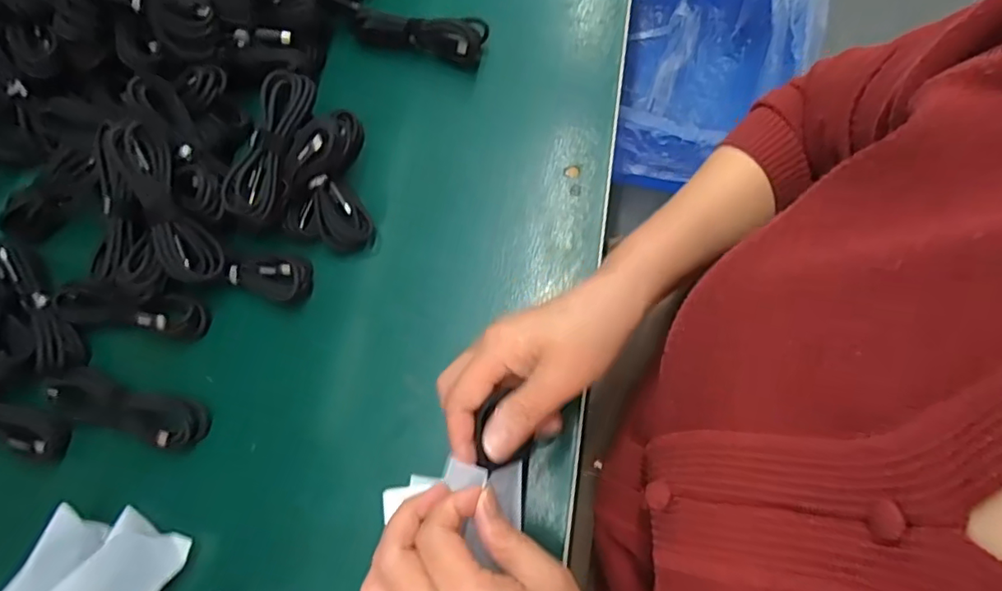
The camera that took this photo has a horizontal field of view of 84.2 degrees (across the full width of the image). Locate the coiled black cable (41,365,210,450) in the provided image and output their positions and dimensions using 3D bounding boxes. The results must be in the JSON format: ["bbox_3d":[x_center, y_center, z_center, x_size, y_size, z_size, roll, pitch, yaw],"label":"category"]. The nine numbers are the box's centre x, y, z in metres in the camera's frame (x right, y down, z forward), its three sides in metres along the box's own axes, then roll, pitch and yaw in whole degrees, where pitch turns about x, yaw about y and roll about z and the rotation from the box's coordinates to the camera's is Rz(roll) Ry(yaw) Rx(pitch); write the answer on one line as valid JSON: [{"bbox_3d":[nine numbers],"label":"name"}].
[{"bbox_3d":[-0.259,0.076,0.380,0.111,0.018,0.033,15,74,8],"label":"coiled black cable"}]

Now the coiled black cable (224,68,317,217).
[{"bbox_3d":[-0.165,-0.108,0.393,0.029,0.016,0.106,20,86,5],"label":"coiled black cable"}]

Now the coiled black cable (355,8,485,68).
[{"bbox_3d":[-0.069,-0.215,0.460,0.110,0.038,0.031,8,73,6],"label":"coiled black cable"}]

